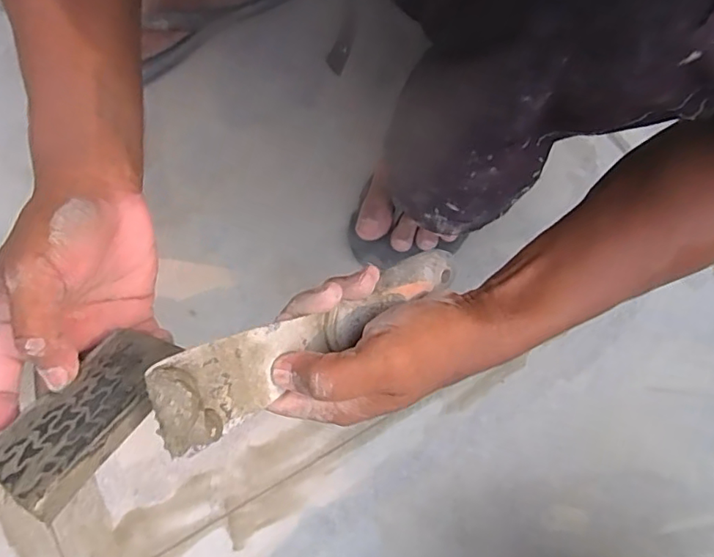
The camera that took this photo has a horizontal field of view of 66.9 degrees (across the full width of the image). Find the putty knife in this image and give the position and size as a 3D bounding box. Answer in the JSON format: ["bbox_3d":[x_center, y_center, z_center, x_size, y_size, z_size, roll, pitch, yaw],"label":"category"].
[{"bbox_3d":[-0.016,0.024,0.277,0.187,0.024,0.041,-26,114,-36],"label":"putty knife"}]

